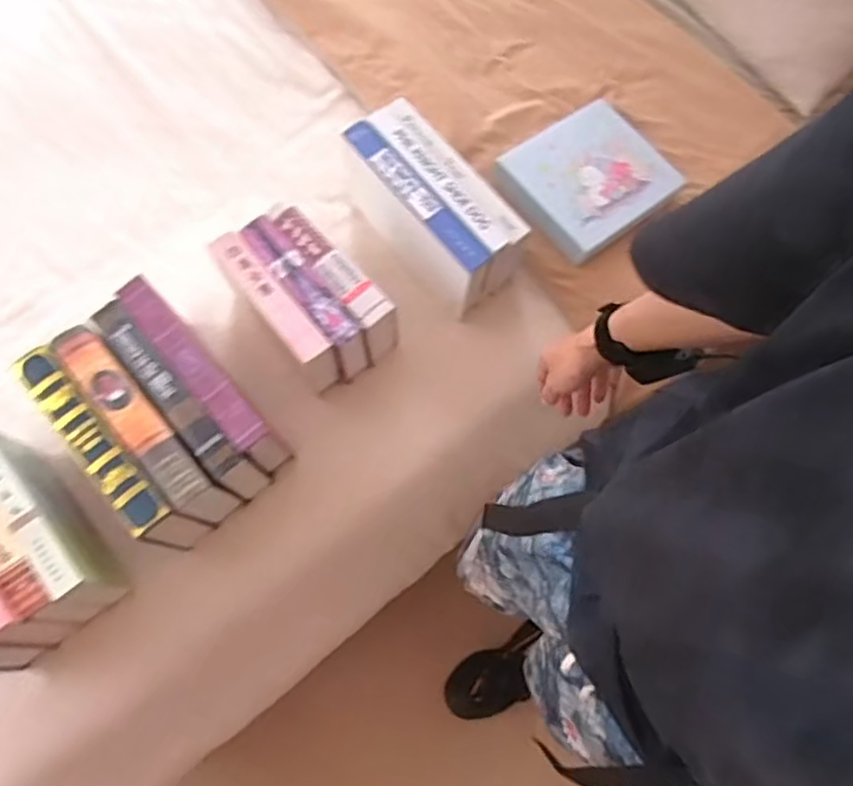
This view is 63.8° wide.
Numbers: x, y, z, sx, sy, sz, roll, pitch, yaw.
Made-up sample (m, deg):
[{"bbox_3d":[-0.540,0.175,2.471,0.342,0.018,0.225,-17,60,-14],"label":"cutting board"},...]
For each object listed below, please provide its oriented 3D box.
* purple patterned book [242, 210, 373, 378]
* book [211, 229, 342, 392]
[{"bbox_3d":[-0.162,-0.130,0.950,0.059,0.143,0.215,-40,80,-14],"label":"purple patterned book"},{"bbox_3d":[-0.204,-0.107,0.943,0.044,0.146,0.212,-38,80,-17],"label":"book"}]

